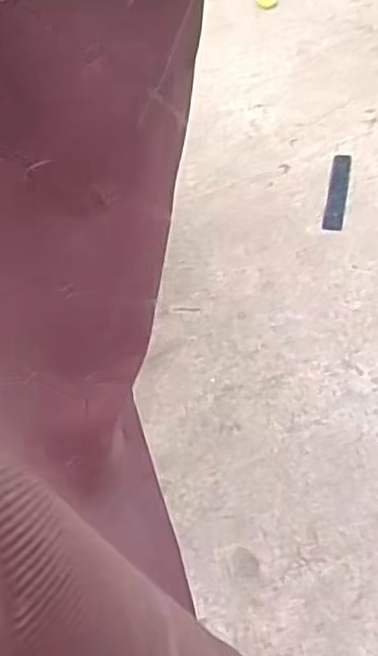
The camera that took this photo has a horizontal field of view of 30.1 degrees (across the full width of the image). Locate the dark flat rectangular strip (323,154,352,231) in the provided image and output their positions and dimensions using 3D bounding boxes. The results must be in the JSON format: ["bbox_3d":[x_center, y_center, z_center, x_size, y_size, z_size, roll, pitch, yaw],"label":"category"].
[{"bbox_3d":[0.201,-0.183,0.942,0.026,0.008,0.127,8,61,13],"label":"dark flat rectangular strip"}]

